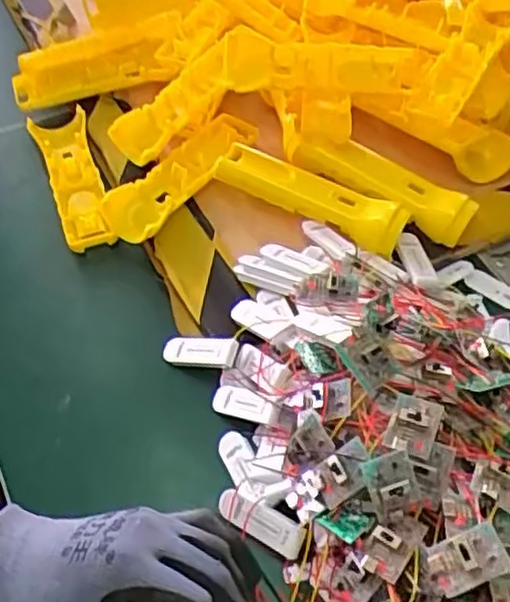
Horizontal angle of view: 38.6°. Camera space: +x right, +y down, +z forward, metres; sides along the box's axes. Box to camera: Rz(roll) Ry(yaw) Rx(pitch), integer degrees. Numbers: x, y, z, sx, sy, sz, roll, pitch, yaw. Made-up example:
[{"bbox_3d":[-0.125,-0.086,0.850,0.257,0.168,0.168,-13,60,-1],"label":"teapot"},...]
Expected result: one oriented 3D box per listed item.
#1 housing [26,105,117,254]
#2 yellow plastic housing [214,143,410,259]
[{"bbox_3d":[-0.155,-0.105,0.628,0.046,0.034,0.142,-18,54,-13],"label":"housing"},{"bbox_3d":[0.044,-0.082,0.603,0.162,0.034,0.041,23,55,17],"label":"yellow plastic housing"}]

